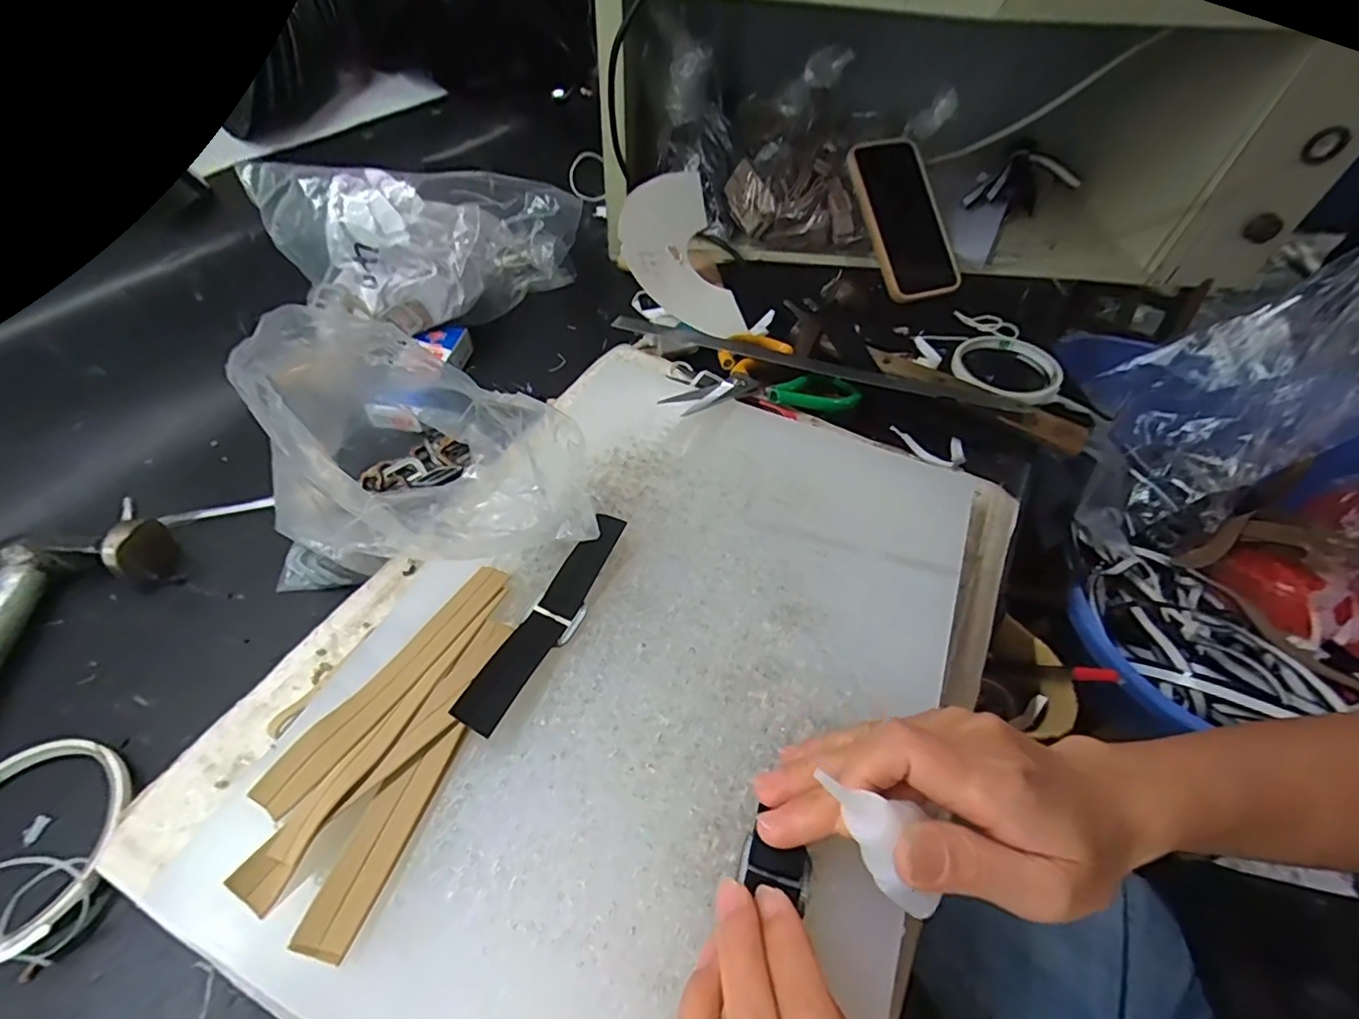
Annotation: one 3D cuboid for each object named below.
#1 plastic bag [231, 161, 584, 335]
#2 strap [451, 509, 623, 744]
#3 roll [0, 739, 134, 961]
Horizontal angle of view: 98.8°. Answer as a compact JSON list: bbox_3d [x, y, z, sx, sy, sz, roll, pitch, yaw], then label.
[{"bbox_3d":[-0.189,-0.213,0.475,0.228,0.114,0.088,-25,56,-21],"label":"plastic bag"},{"bbox_3d":[-0.062,0.049,0.283,0.023,0.010,0.122,22,53,13],"label":"strap"},{"bbox_3d":[-0.287,0.142,0.247,0.095,0.017,0.084,27,53,25],"label":"roll"}]

